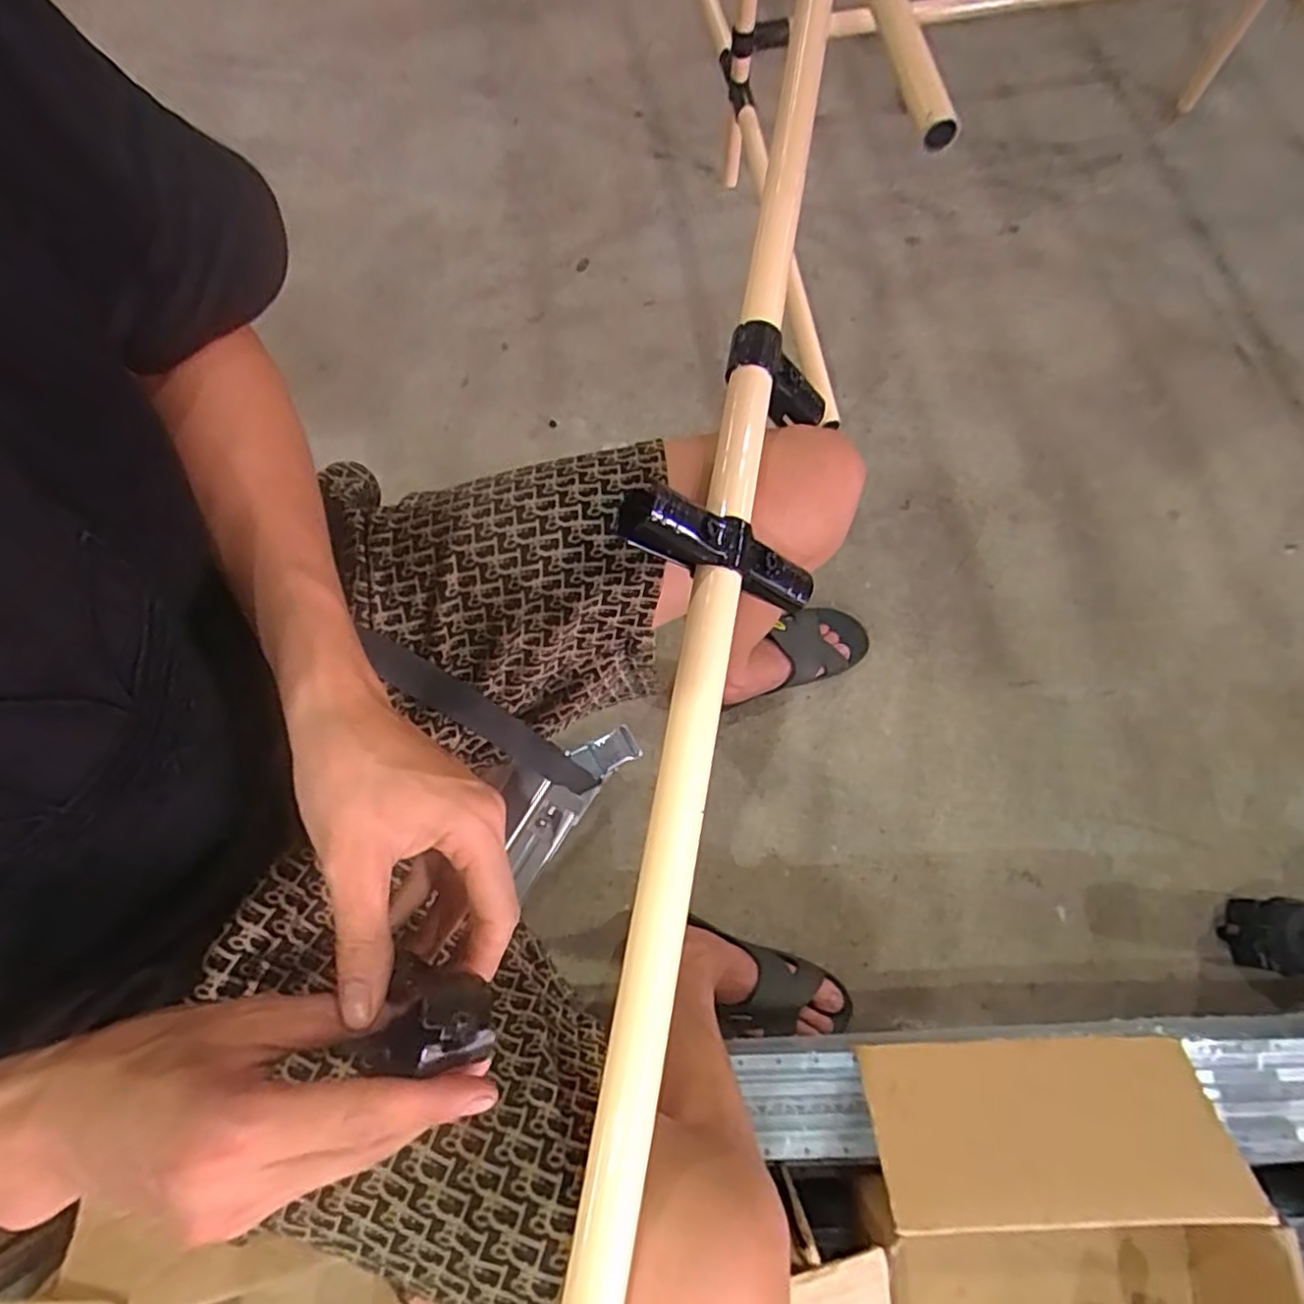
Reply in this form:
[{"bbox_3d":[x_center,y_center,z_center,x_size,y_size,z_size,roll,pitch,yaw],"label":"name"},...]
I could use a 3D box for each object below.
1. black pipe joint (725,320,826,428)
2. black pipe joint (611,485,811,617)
[{"bbox_3d":[0.079,-0.170,0.441,0.081,0.032,0.034,37,73,-33],"label":"black pipe joint"},{"bbox_3d":[0.042,-0.058,0.406,0.138,0.036,0.030,20,70,-32],"label":"black pipe joint"}]

